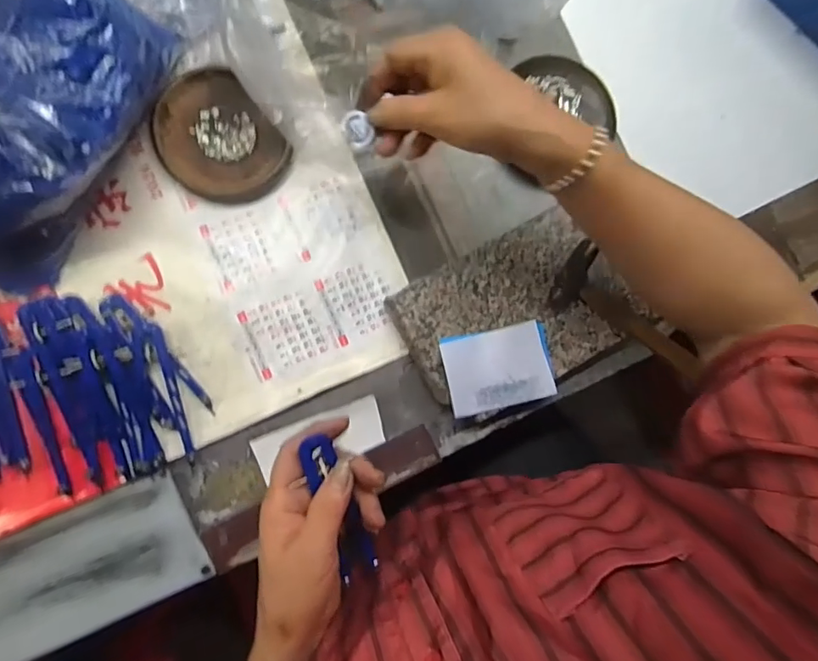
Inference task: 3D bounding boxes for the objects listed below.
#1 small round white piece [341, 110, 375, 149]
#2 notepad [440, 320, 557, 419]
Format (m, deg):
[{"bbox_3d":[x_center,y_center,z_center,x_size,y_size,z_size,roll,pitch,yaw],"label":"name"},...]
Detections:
[{"bbox_3d":[-0.037,-0.143,0.364,0.021,0.004,0.025,-13,107,24],"label":"small round white piece"},{"bbox_3d":[0.077,0.032,0.429,0.094,0.016,0.065,-11,86,-6],"label":"notepad"}]

